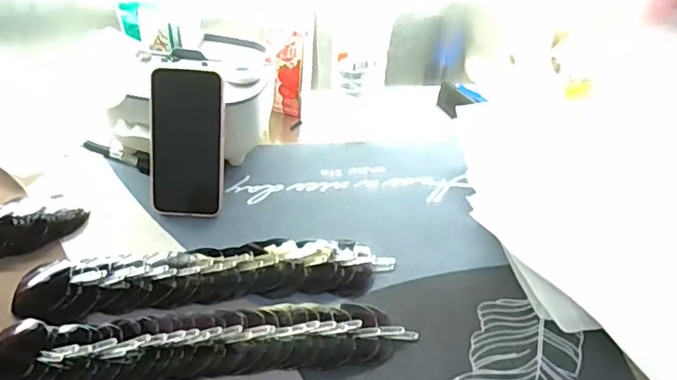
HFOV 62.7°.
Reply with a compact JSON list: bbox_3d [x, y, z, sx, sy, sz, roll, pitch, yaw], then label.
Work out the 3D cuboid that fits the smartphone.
[{"bbox_3d":[-0.163,-0.048,0.598,0.074,0.159,0.014,4,11,0],"label":"smartphone"}]

